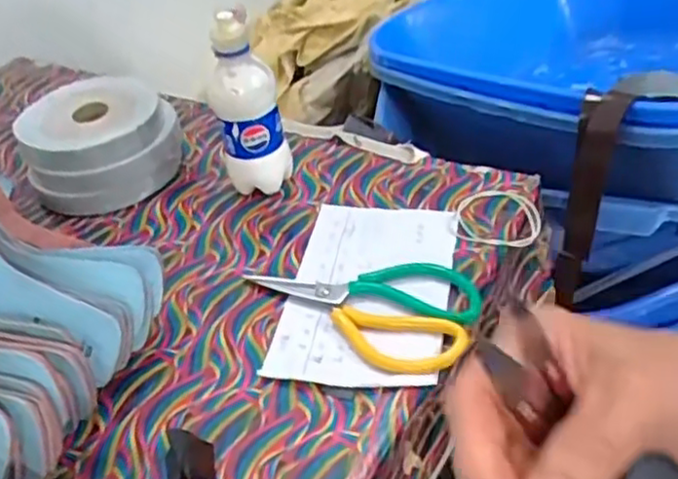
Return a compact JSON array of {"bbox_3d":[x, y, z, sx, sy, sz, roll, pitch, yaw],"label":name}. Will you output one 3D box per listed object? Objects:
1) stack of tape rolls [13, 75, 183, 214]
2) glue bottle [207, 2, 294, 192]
[{"bbox_3d":[-0.235,-0.100,0.685,0.147,0.076,0.130,-22,43,-15],"label":"stack of tape rolls"},{"bbox_3d":[-0.079,-0.117,0.611,0.060,0.166,0.061,-8,41,0],"label":"glue bottle"}]

